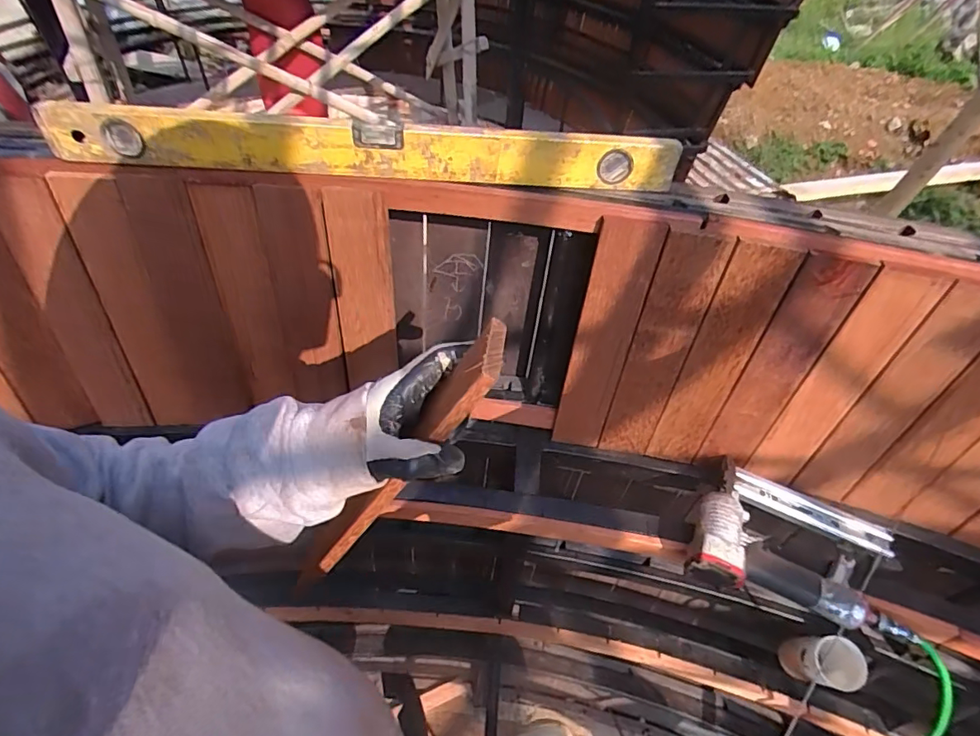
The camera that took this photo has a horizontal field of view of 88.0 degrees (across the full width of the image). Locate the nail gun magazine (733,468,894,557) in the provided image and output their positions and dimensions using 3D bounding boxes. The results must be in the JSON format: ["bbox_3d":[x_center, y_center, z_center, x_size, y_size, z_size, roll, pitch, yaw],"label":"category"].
[{"bbox_3d":[0.405,0.180,0.641,0.192,0.020,0.039,21,51,13],"label":"nail gun magazine"}]

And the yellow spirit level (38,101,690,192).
[{"bbox_3d":[-0.114,-0.219,0.506,0.604,0.050,0.019,1,49,-4],"label":"yellow spirit level"}]

